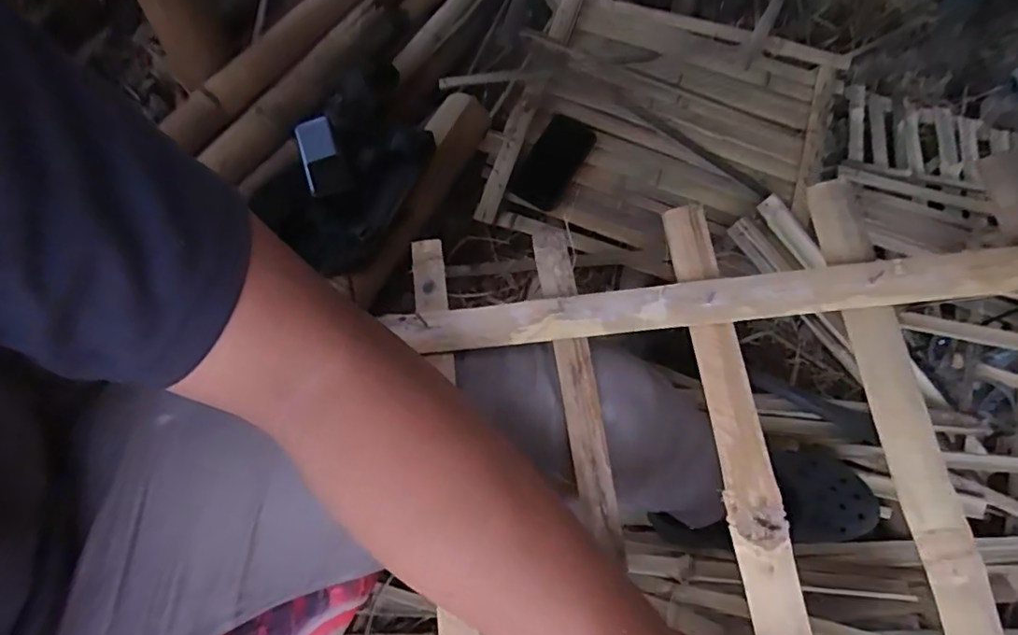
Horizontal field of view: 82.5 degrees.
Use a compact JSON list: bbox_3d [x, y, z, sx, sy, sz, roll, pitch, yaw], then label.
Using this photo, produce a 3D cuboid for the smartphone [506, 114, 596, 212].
[{"bbox_3d":[0.073,-0.255,0.949,0.085,0.014,0.178,29,72,5],"label":"smartphone"}]

